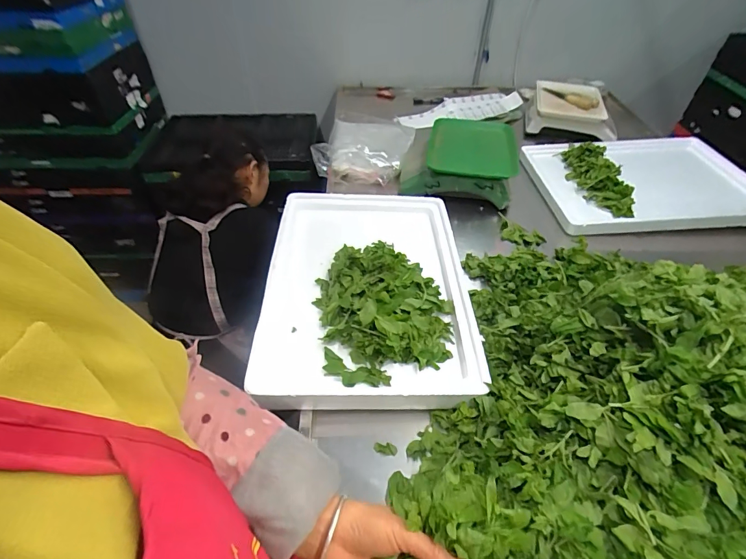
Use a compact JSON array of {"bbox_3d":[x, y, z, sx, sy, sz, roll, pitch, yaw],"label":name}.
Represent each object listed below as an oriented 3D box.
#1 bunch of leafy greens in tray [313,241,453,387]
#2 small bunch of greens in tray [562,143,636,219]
[{"bbox_3d":[0.015,0.032,0.681,0.221,0.069,0.298,-9,46,-10],"label":"bunch of leafy greens in tray"},{"bbox_3d":[0.598,-0.268,1.033,0.100,0.074,0.287,2,46,2],"label":"small bunch of greens in tray"}]

